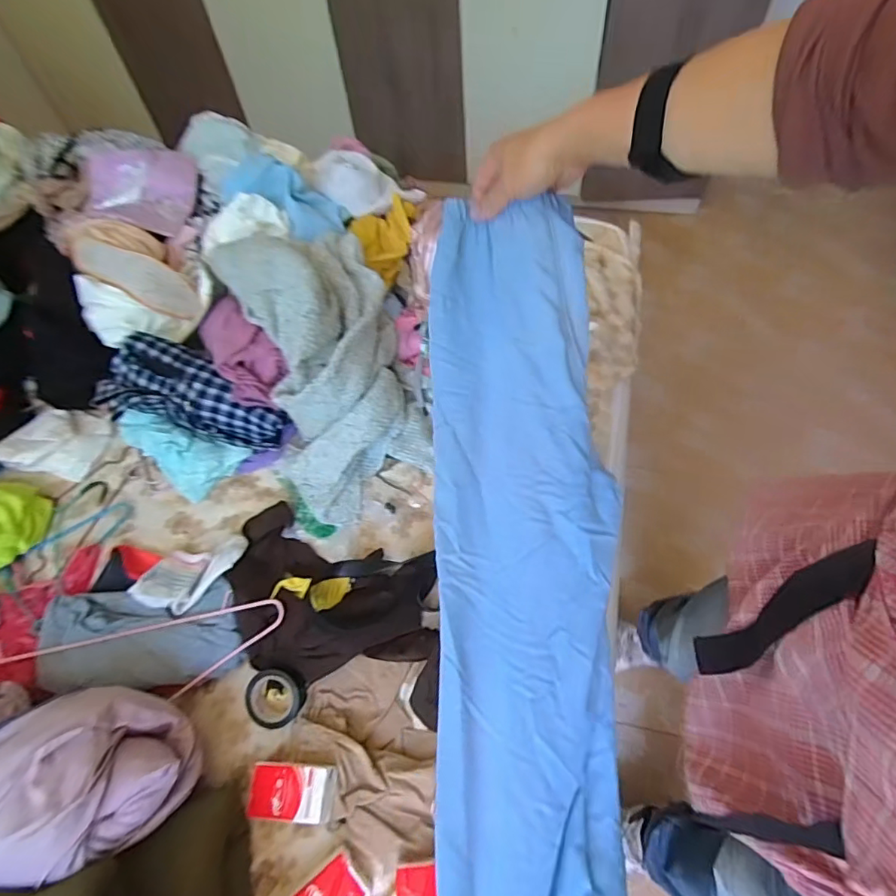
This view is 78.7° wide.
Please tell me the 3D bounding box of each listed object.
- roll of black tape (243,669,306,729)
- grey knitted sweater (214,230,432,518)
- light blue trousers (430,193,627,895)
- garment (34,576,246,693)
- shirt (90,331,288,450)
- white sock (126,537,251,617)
[{"bbox_3d":[-0.214,0.310,0.677,0.069,0.027,0.069,0,86,1],"label":"roll of black tape"},{"bbox_3d":[-0.182,-0.129,0.804,0.222,0.164,0.444,-17,91,-6],"label":"grey knitted sweater"},{"bbox_3d":[0.069,0.128,0.469,0.164,0.106,0.717,-1,75,4],"label":"light blue trousers"},{"bbox_3d":[-0.396,0.242,0.698,0.254,0.036,0.126,-7,58,0],"label":"garment"},{"bbox_3d":[-0.380,-0.068,0.833,0.265,0.094,0.121,24,61,-5],"label":"shirt"},{"bbox_3d":[-0.353,0.167,0.754,0.099,0.029,0.136,27,64,20],"label":"white sock"}]

